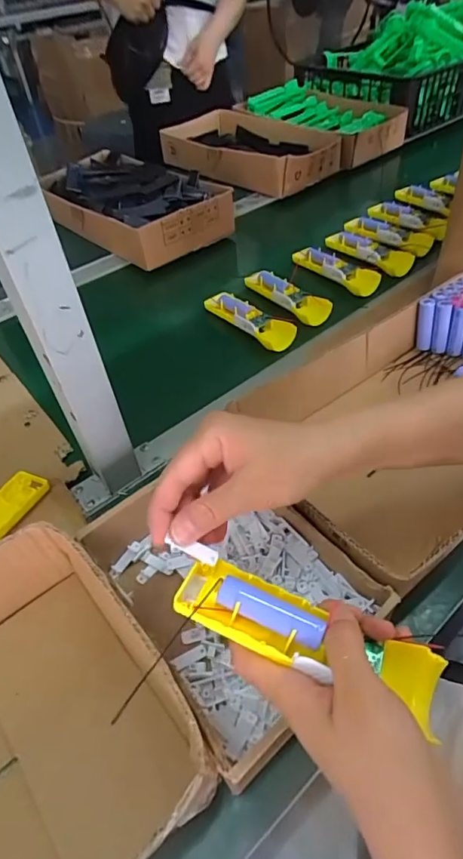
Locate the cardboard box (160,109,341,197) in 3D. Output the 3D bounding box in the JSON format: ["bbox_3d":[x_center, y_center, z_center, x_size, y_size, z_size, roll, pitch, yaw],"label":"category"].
[{"bbox_3d":[0.040,-0.632,1.054,0.376,0.086,0.233,32,58,30],"label":"cardboard box"}]

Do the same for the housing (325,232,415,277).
[{"bbox_3d":[0.236,-0.305,0.793,0.062,0.031,0.158,-29,51,-19],"label":"housing"}]

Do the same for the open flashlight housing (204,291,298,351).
[{"bbox_3d":[0.027,-0.168,0.687,0.048,0.031,0.156,-34,53,-23],"label":"open flashlight housing"}]

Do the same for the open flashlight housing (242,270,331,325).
[{"bbox_3d":[0.087,-0.211,0.723,0.046,0.024,0.164,-31,52,-21],"label":"open flashlight housing"}]

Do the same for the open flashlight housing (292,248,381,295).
[{"bbox_3d":[0.178,-0.269,0.766,0.058,0.029,0.161,-32,53,-22],"label":"open flashlight housing"}]

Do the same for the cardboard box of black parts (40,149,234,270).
[{"bbox_3d":[-0.192,-0.438,0.896,0.362,0.094,0.226,33,58,30],"label":"cardboard box of black parts"}]

